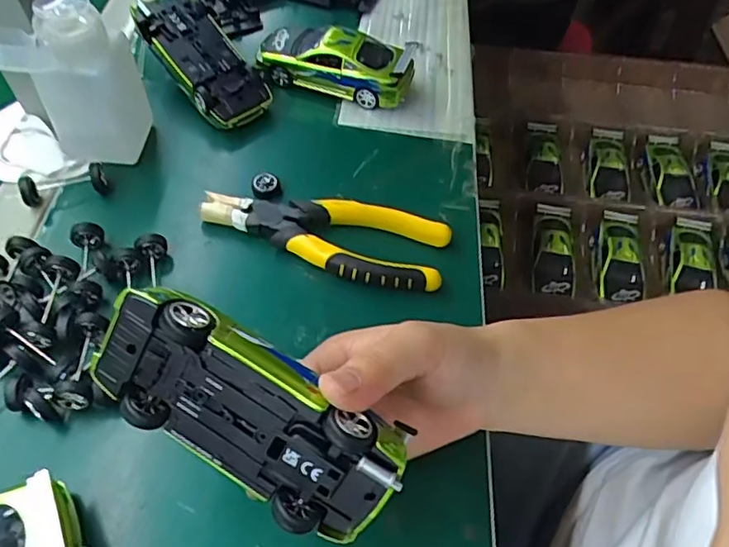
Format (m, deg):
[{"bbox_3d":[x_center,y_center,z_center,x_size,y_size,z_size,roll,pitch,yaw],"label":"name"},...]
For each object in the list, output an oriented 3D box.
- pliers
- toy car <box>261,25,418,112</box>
[{"bbox_3d":[-0.028,-0.023,0.383,0.160,0.024,0.054,10,54,4],"label":"pliers"},{"bbox_3d":[-0.022,-0.176,0.469,0.122,0.039,0.052,20,55,9],"label":"toy car"}]

